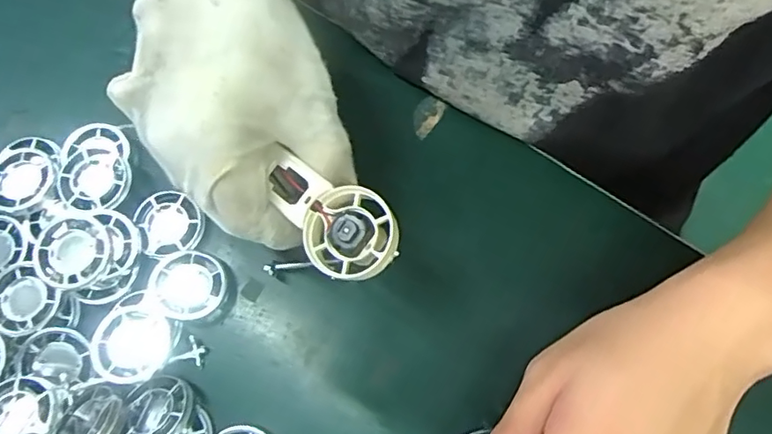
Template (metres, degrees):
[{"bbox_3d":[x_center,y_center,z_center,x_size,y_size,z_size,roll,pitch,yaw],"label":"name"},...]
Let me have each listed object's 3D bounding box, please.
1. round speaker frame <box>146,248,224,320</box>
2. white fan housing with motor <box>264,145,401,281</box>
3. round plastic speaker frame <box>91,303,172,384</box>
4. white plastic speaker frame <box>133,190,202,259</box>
[{"bbox_3d":[-0.106,0.037,0.304,0.037,0.010,0.036,-1,74,2],"label":"round speaker frame"},{"bbox_3d":[-0.025,0.000,0.243,0.066,0.015,0.037,39,75,15],"label":"white fan housing with motor"},{"bbox_3d":[-0.130,0.065,0.290,0.036,0.010,0.038,-1,74,2],"label":"round plastic speaker frame"},{"bbox_3d":[-0.121,0.002,0.310,0.033,0.010,0.038,-27,75,-5],"label":"white plastic speaker frame"}]

